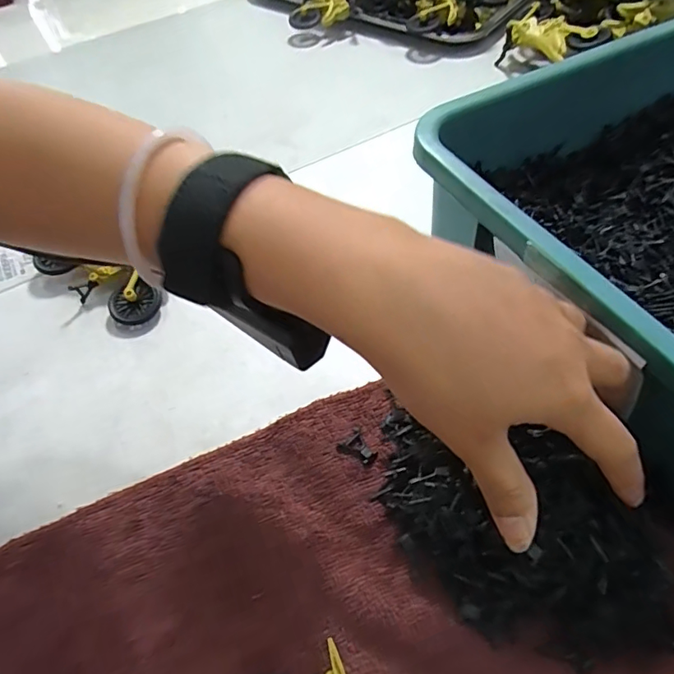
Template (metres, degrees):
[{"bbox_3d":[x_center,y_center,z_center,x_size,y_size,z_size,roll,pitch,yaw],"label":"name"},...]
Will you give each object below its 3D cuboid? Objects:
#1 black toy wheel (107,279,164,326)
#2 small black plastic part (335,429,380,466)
[{"bbox_3d":[-0.147,-0.023,0.376,0.037,0.008,0.029,-25,74,-7],"label":"black toy wheel"},{"bbox_3d":[0.013,0.065,0.296,0.020,0.008,0.019,37,66,26],"label":"small black plastic part"}]

